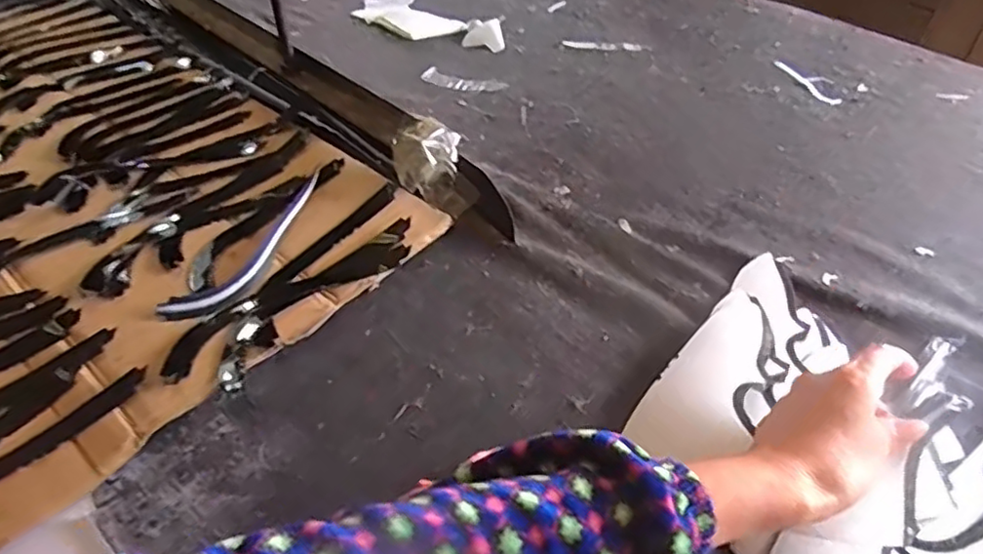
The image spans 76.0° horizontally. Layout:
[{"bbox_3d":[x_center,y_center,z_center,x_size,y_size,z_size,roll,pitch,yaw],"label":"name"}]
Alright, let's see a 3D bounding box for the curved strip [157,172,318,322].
[{"bbox_3d":[-0.191,-0.026,0.526,0.044,0.009,0.188,21,49,19],"label":"curved strip"}]

